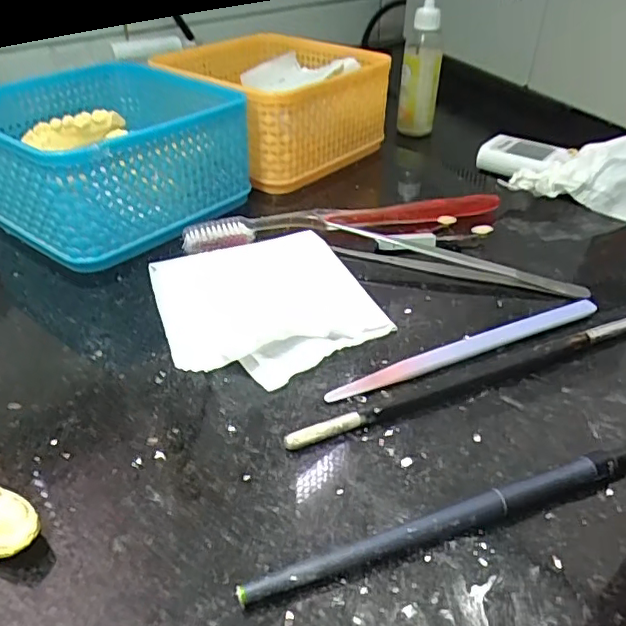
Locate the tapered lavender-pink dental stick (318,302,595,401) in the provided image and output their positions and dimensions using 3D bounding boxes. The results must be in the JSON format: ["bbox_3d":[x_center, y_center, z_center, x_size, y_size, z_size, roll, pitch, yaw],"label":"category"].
[{"bbox_3d":[0.069,0.014,0.247,0.138,0.005,0.010,-15,40,-22],"label":"tapered lavender-pink dental stick"}]

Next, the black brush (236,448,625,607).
[{"bbox_3d":[0.054,0.062,0.180,0.156,0.009,0.008,-12,38,-17],"label":"black brush"}]

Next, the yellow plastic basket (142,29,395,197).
[{"bbox_3d":[-0.035,-0.155,0.420,0.152,0.067,0.133,28,44,31],"label":"yellow plastic basket"}]

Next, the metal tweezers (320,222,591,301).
[{"bbox_3d":[0.072,-0.027,0.295,0.129,0.016,0.009,12,38,14],"label":"metal tweezers"}]

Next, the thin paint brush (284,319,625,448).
[{"bbox_3d":[0.075,0.022,0.235,0.187,0.008,0.010,-14,39,-20],"label":"thin paint brush"}]

